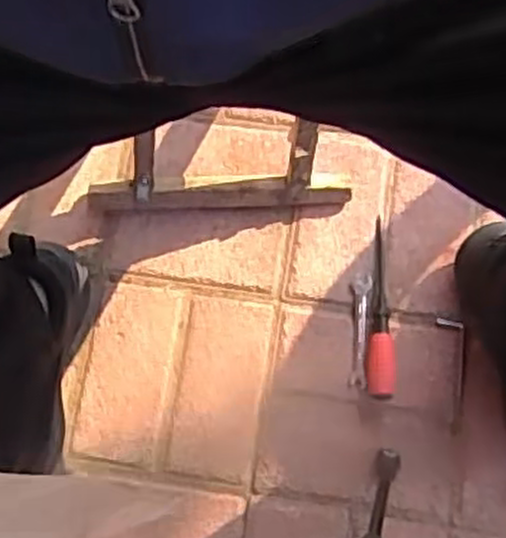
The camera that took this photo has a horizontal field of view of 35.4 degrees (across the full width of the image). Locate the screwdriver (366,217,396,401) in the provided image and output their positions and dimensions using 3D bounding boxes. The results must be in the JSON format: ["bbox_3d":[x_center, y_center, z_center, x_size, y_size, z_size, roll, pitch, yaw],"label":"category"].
[{"bbox_3d":[0.137,0.041,0.859,0.030,0.025,0.198,1,75,2],"label":"screwdriver"}]

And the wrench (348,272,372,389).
[{"bbox_3d":[0.115,0.067,0.864,0.023,0.006,0.120,5,75,3],"label":"wrench"}]

